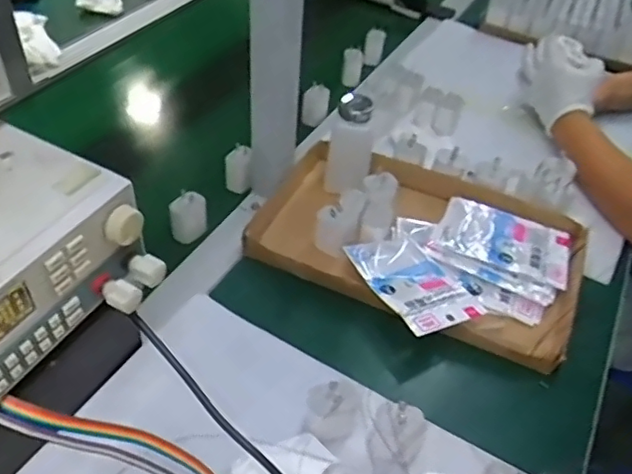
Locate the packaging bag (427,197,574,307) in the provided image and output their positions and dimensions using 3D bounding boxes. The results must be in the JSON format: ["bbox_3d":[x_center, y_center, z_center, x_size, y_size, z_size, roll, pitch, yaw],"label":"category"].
[{"bbox_3d":[0.220,0.009,0.705,0.151,0.022,0.113,22,47,16],"label":"packaging bag"}]

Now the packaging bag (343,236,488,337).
[{"bbox_3d":[0.108,0.050,0.649,0.100,0.028,0.134,-22,51,-26],"label":"packaging bag"}]

